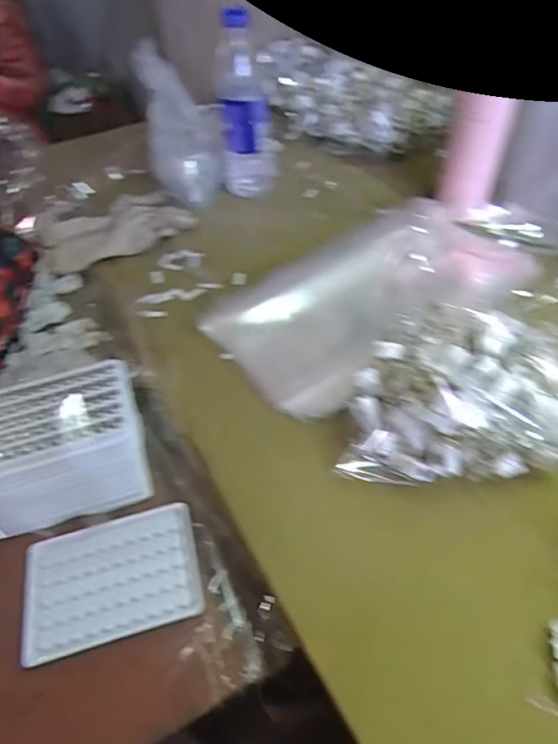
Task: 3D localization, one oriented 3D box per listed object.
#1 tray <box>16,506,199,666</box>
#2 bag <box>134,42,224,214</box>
[{"bbox_3d":[-0.133,0.164,0.394,0.134,0.007,0.094,-14,48,-9],"label":"tray"},{"bbox_3d":[-0.132,-0.351,0.692,0.096,0.183,0.141,14,50,16],"label":"bag"}]

